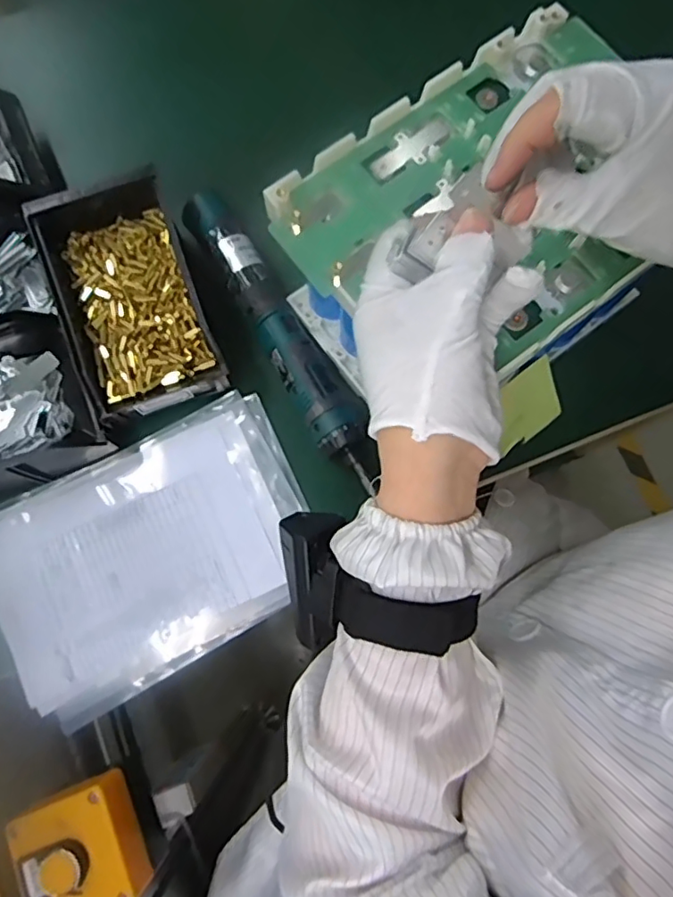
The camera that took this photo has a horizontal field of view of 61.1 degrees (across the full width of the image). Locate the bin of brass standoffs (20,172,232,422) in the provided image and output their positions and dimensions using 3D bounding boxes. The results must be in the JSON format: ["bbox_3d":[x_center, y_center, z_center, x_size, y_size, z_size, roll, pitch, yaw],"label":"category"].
[{"bbox_3d":[-0.165,-0.122,0.464,0.104,0.059,0.193,-22,80,-4],"label":"bin of brass standoffs"}]

